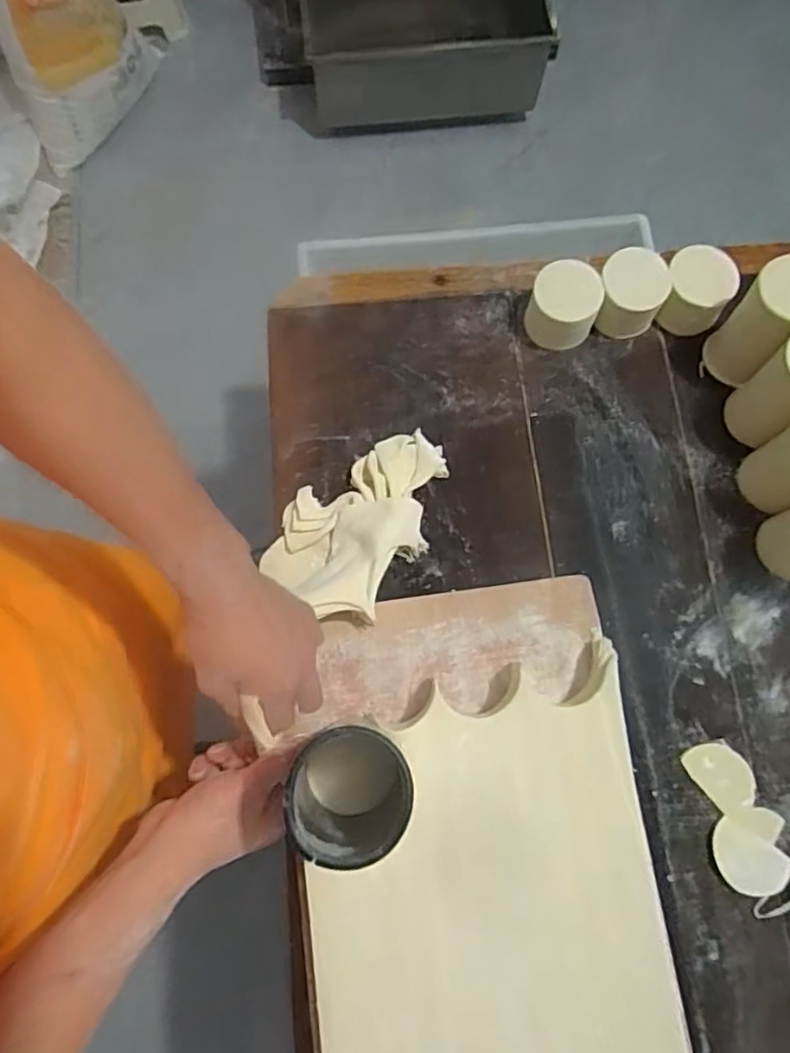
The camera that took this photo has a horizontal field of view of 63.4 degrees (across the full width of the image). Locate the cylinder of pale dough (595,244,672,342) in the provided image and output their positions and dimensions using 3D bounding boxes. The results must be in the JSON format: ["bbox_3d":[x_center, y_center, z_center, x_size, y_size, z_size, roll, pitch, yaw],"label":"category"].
[{"bbox_3d":[0.250,-0.248,0.679,0.069,0.051,0.074,0,75,-1],"label":"cylinder of pale dough"}]

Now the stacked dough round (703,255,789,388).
[{"bbox_3d":[0.367,-0.203,0.633,0.069,0.121,0.066,0,75,-1],"label":"stacked dough round"}]

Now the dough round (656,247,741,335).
[{"bbox_3d":[0.317,-0.248,0.679,0.071,0.055,0.070,31,77,7],"label":"dough round"}]

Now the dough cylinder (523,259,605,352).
[{"bbox_3d":[0.175,-0.230,0.664,0.068,0.071,0.058,17,75,4],"label":"dough cylinder"}]

